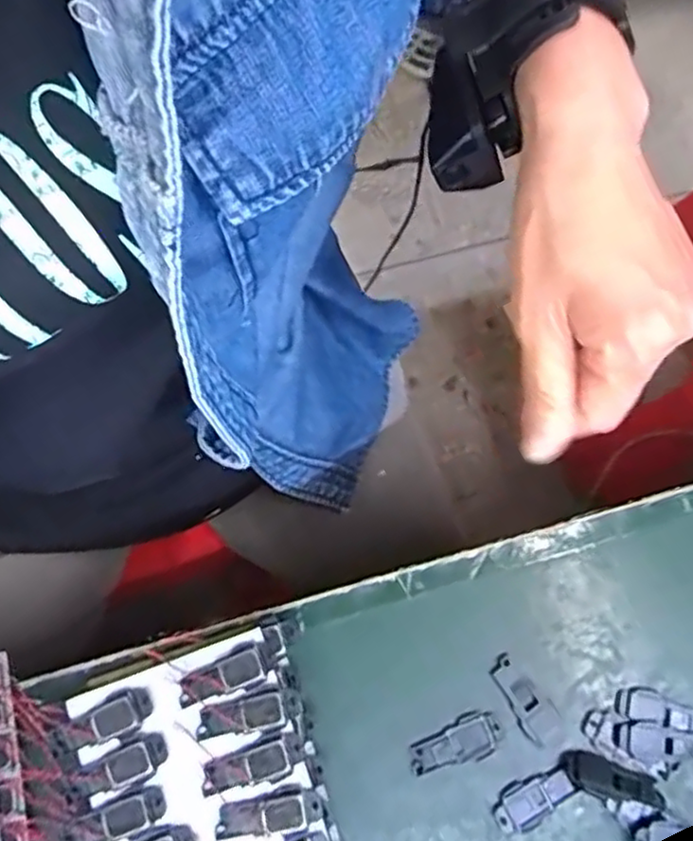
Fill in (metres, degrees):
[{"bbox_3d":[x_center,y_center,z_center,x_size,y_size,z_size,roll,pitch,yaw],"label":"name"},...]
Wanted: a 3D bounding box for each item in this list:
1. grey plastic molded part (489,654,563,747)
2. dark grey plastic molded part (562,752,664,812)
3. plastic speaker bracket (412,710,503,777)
[{"bbox_3d":[0.076,0.120,0.290,0.016,0.004,0.038,-40,80,-12],"label":"grey plastic molded part"},{"bbox_3d":[0.111,0.150,0.281,0.041,0.006,0.013,19,75,2],"label":"dark grey plastic molded part"},{"bbox_3d":[0.046,0.136,0.284,0.039,0.004,0.016,-21,77,-8],"label":"plastic speaker bracket"}]

